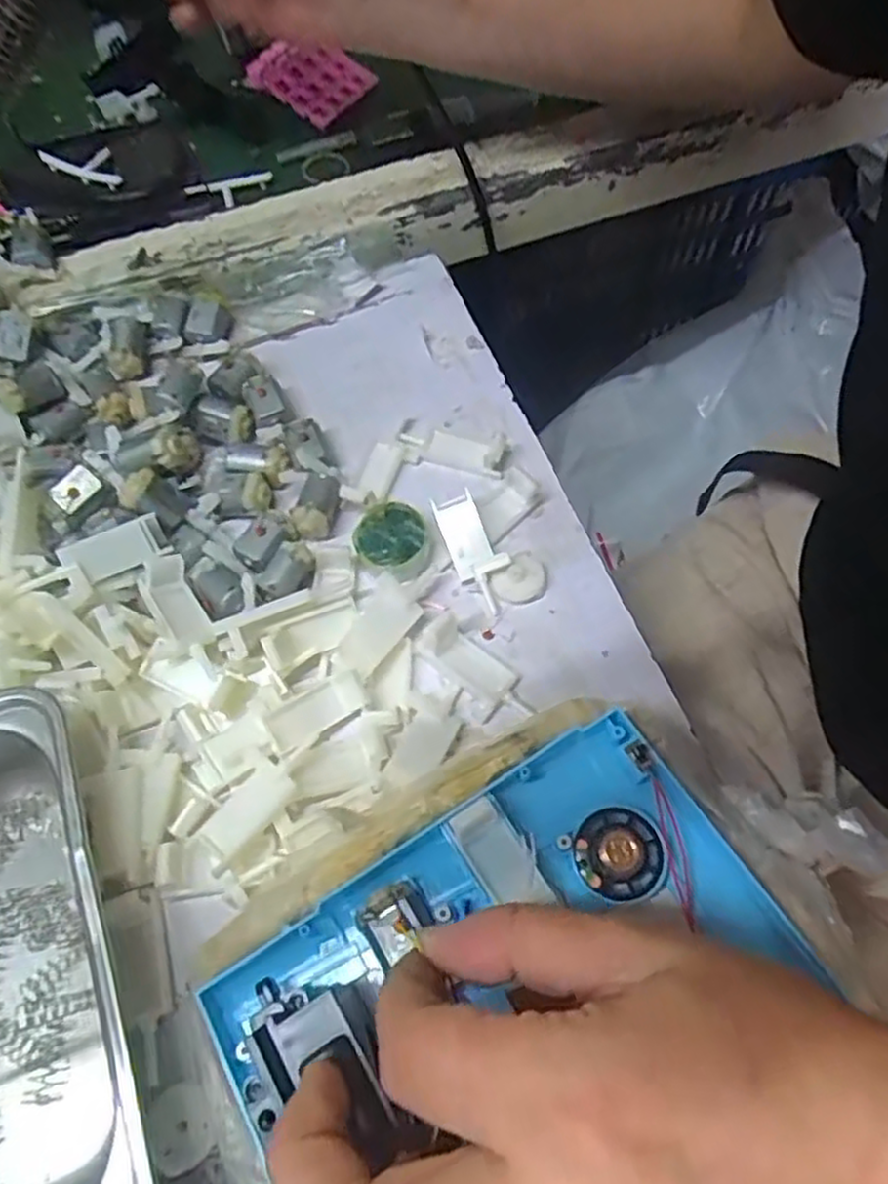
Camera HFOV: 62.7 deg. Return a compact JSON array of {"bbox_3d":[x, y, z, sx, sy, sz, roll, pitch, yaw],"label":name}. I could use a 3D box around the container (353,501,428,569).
[{"bbox_3d":[-0.024,-0.023,0.326,0.031,0.018,0.029,0,63,0],"label":"container"}]

